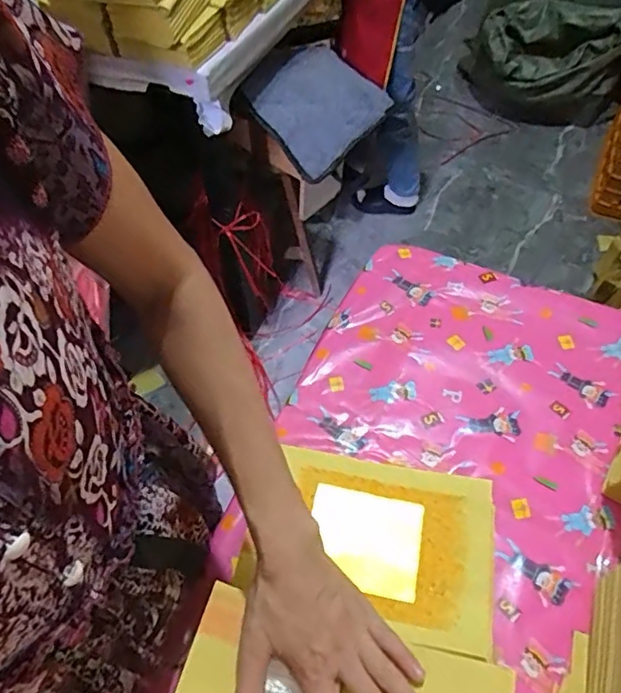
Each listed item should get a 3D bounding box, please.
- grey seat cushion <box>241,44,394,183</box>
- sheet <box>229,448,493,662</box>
[{"bbox_3d":[0.010,-0.580,1.318,0.281,0.055,0.299,45,78,-5],"label":"grey seat cushion"},{"bbox_3d":[0.058,0.181,0.540,0.223,0.011,0.156,12,57,10],"label":"sheet"}]

